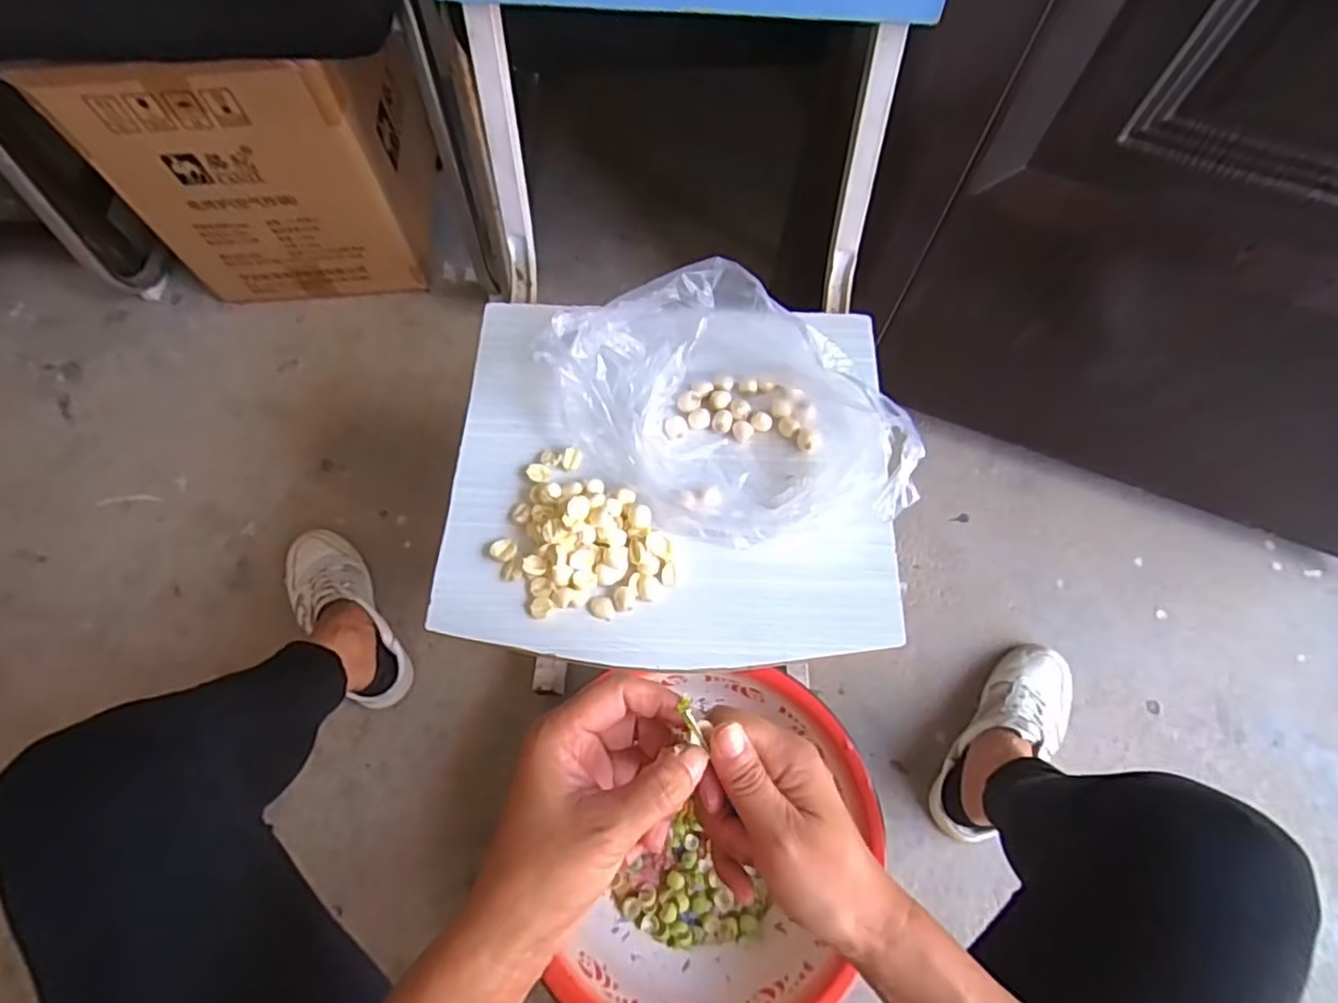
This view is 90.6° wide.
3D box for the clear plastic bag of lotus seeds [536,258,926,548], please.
[{"bbox_3d":[0.047,-0.063,0.475,0.248,0.080,0.159,36,72,13],"label":"clear plastic bag of lotus seeds"}]

